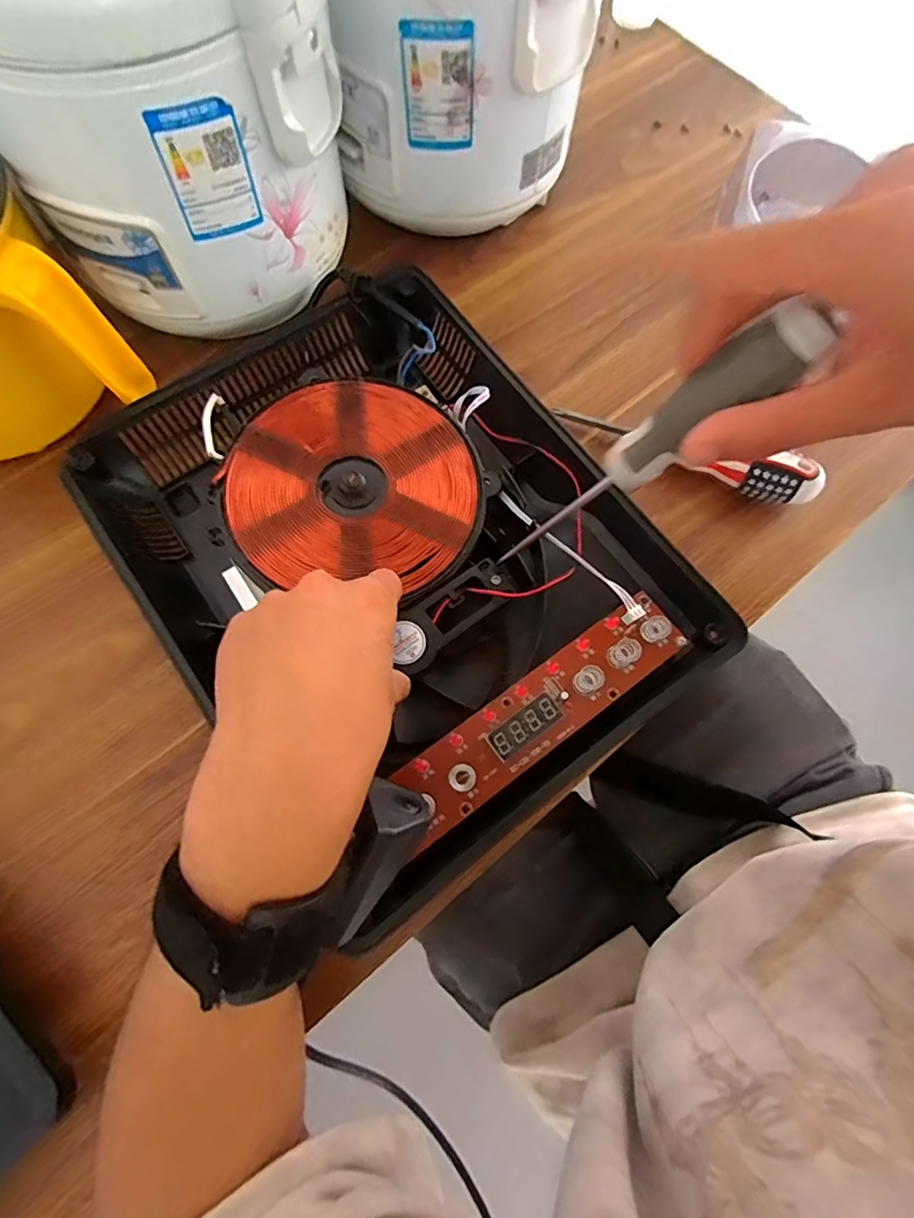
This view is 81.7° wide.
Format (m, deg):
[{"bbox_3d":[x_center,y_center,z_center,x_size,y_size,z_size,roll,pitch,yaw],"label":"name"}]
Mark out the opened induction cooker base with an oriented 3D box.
[{"bbox_3d":[-0.041,-0.039,0.331,0.266,0.047,0.351,-36,77,-12],"label":"opened induction cooker base"}]

